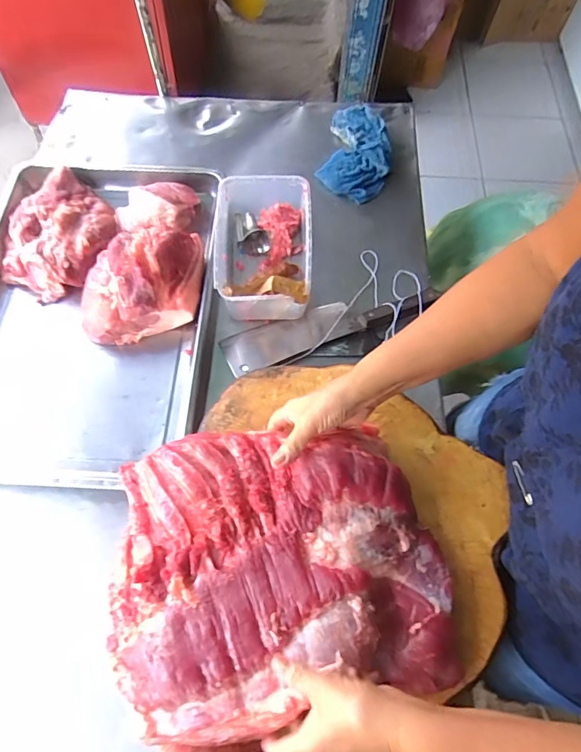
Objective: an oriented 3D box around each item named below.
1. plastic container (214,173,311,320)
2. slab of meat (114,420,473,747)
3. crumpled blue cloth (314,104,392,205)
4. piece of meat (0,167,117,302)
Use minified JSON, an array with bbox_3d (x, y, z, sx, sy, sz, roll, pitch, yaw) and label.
[{"bbox_3d":[-0.044,-0.215,0.763,0.154,0.085,0.250,-1,65,-1],"label":"plastic container"},{"bbox_3d":[-0.017,0.190,0.478,0.339,0.063,0.285,-10,65,-5],"label":"slab of meat"},{"bbox_3d":[0.138,-0.461,0.908,0.131,0.042,0.267,13,65,6],"label":"crumpled blue cloth"},{"bbox_3d":[-0.405,-0.249,0.788,0.197,0.069,0.231,-19,67,-10],"label":"piece of meat"}]

